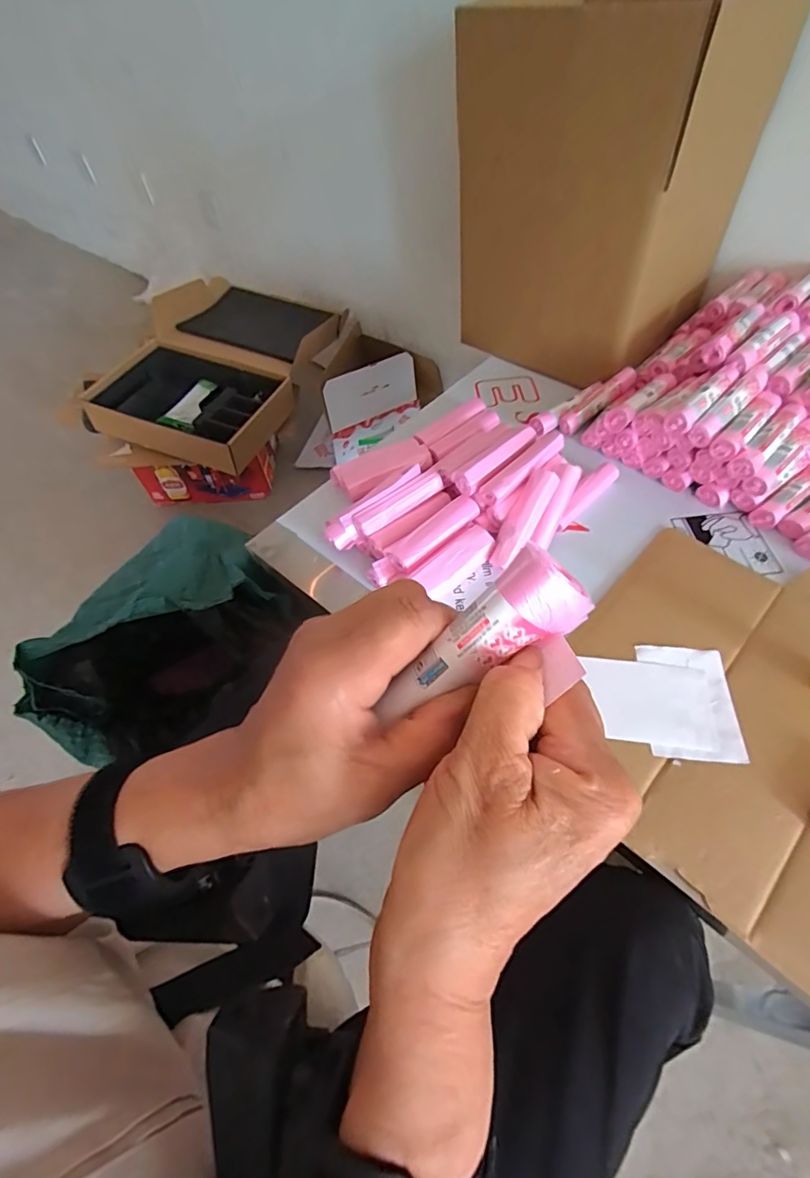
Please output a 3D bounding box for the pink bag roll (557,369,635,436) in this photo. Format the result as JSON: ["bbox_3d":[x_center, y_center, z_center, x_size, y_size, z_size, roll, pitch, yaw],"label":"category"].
[{"bbox_3d":[0.263,-0.258,0.682,0.124,0.023,0.025,-38,56,0],"label":"pink bag roll"}]

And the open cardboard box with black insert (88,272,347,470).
[{"bbox_3d":[-0.476,-0.605,1.290,0.561,0.171,0.622,19,59,17],"label":"open cardboard box with black insert"}]

